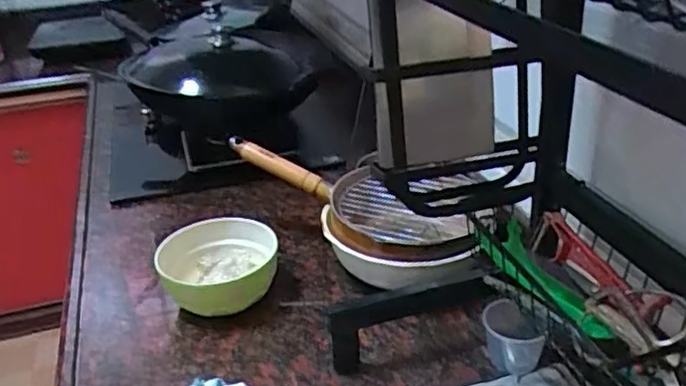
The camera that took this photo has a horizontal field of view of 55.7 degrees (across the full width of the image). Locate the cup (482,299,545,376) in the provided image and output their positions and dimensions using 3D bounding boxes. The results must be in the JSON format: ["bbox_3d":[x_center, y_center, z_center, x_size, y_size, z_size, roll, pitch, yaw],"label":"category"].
[{"bbox_3d":[0.180,0.156,0.699,0.058,0.067,0.063,-2,29,1],"label":"cup"}]

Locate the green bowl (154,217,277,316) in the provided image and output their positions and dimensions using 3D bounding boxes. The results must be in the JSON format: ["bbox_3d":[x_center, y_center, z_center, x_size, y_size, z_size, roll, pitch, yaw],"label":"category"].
[{"bbox_3d":[-0.159,0.098,0.838,0.152,0.072,0.131,-3,29,-2],"label":"green bowl"}]

